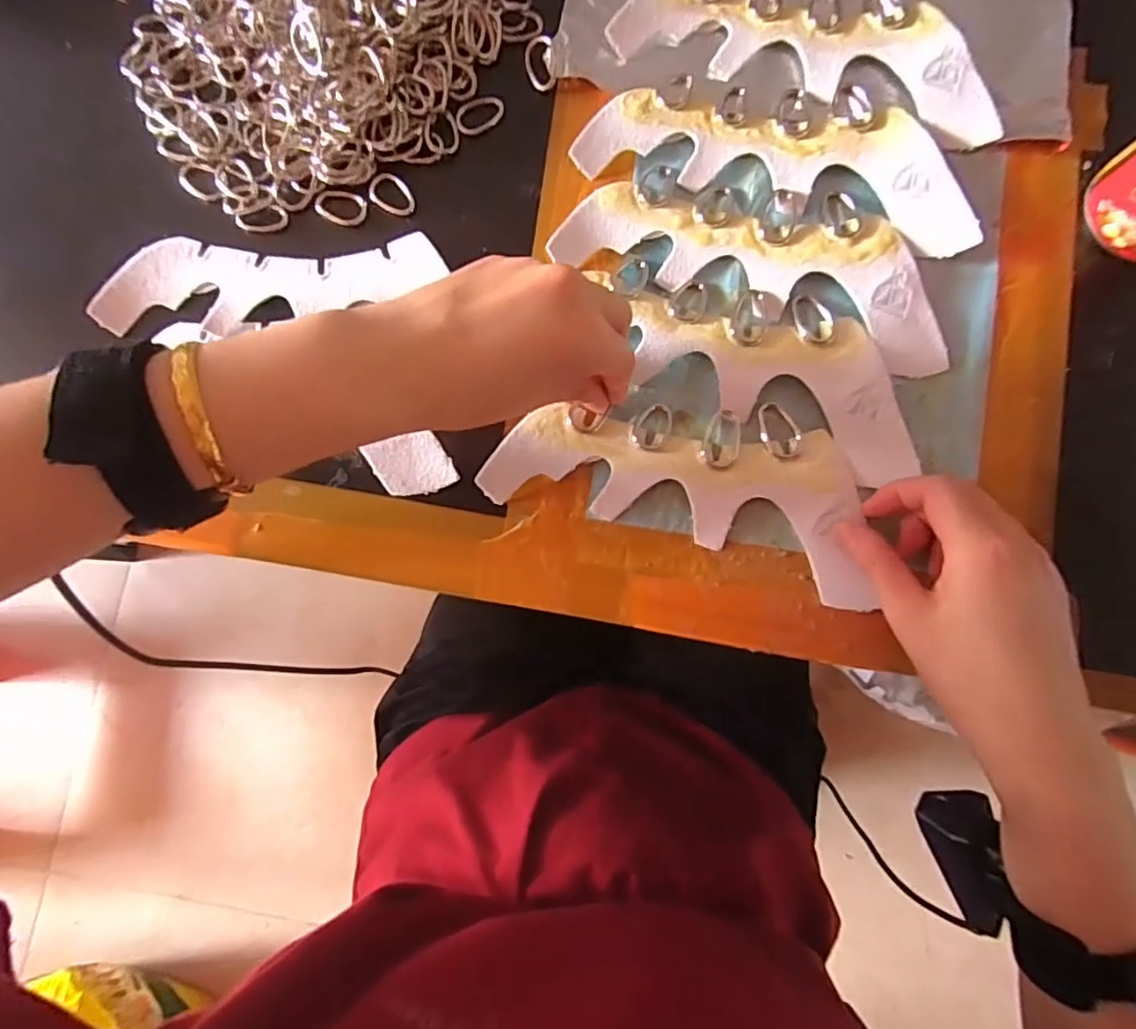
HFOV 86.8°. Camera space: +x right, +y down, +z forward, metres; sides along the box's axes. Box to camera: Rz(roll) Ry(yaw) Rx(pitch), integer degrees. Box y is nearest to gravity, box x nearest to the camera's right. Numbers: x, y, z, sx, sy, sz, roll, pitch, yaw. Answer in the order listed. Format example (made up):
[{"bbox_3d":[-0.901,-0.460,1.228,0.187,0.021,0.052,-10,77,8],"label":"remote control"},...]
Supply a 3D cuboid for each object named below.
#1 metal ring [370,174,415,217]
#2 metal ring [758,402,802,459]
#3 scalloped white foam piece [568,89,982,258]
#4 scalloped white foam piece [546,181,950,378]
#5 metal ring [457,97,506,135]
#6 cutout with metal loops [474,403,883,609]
[{"bbox_3d":[-0.100,-0.182,0.341,0.029,0.004,0.020,38,85,6],"label":"metal ring"},{"bbox_3d":[0.113,-0.045,0.323,0.019,0.004,0.031,-27,83,-2],"label":"metal ring"},{"bbox_3d":[0.118,-0.205,0.337,0.217,0.009,0.074,13,84,3],"label":"scalloped white foam piece"},{"bbox_3d":[0.102,-0.137,0.331,0.215,0.006,0.069,13,84,3],"label":"scalloped white foam piece"},{"bbox_3d":[-0.051,-0.232,0.348,0.029,0.004,0.017,-22,83,-1],"label":"metal ring"},{"bbox_3d":[0.061,-0.014,0.319,0.203,0.010,0.080,12,83,2],"label":"cutout with metal loops"}]

